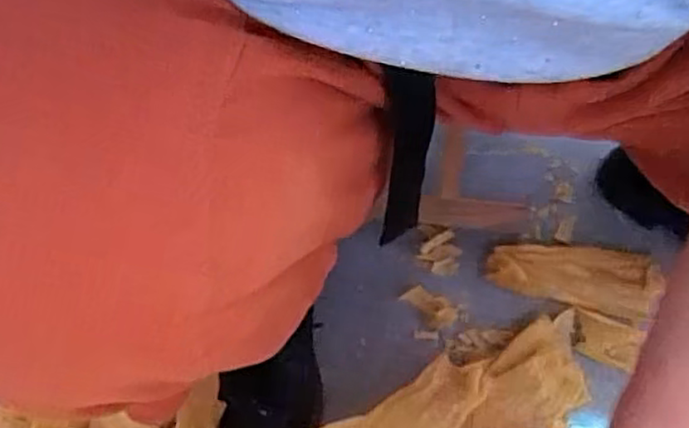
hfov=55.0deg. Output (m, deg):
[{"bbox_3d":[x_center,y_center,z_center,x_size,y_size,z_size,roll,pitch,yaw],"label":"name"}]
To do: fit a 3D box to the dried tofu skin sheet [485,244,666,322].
[{"bbox_3d":[0.220,0.060,0.640,0.161,0.015,0.068,9,63,8],"label":"dried tofu skin sheet"}]

